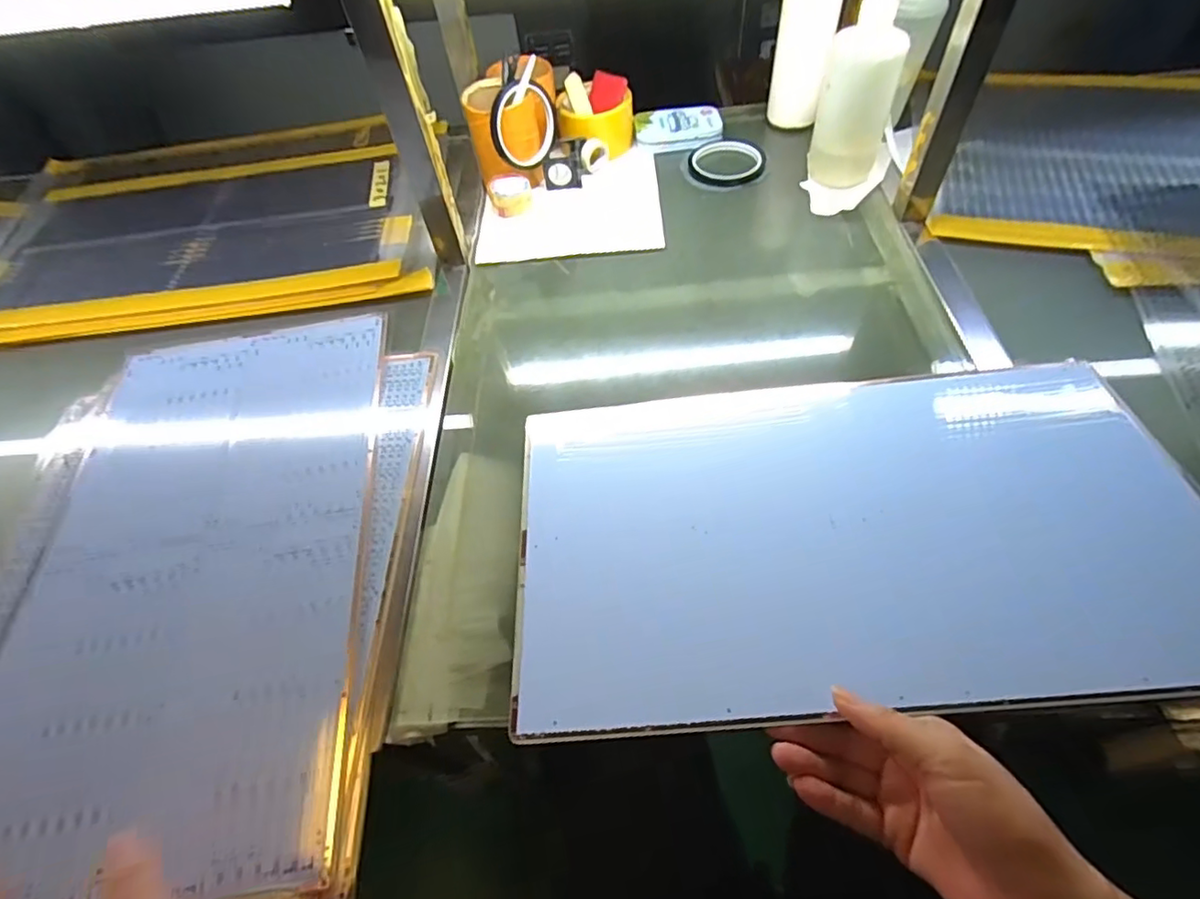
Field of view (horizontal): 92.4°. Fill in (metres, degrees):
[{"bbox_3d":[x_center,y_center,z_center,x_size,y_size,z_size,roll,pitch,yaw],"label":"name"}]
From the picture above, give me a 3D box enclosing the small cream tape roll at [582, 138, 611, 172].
[{"bbox_3d":[-0.006,-0.367,0.716,0.034,0.037,0.015,-30,57,-16],"label":"small cream tape roll"}]

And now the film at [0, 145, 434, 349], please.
[{"bbox_3d":[-0.483,-0.262,0.704,0.551,0.007,0.336,-6,54,1],"label":"film"}]

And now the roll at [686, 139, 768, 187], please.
[{"bbox_3d":[0.156,-0.356,0.708,0.092,0.015,0.092,-2,54,3],"label":"roll"}]

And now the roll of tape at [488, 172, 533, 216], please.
[{"bbox_3d":[-0.107,-0.304,0.686,0.049,0.032,0.039,-11,54,-3],"label":"roll of tape"}]

